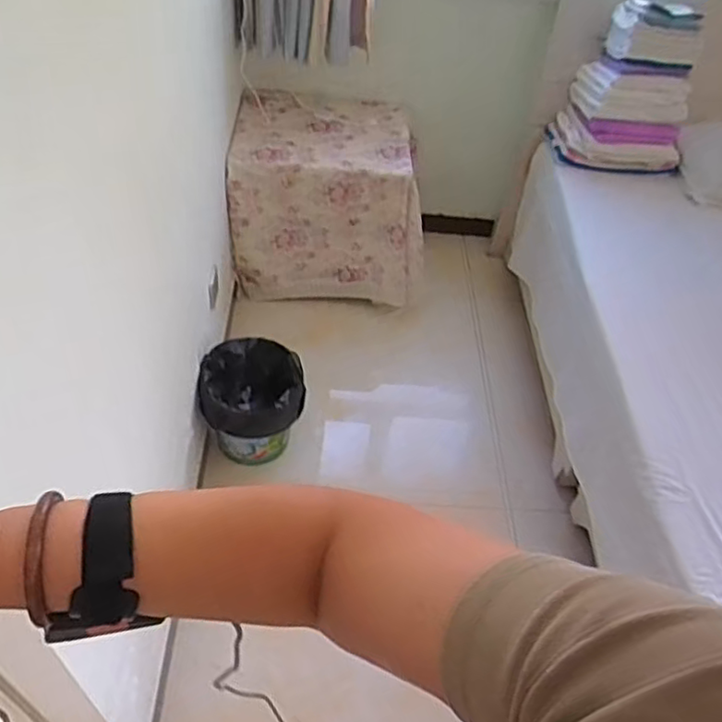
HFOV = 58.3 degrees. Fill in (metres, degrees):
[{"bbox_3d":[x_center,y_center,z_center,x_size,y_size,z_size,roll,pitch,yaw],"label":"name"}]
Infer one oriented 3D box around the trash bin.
[{"bbox_3d":[-0.276,0.117,1.661,0.250,0.257,0.237,7,47,0],"label":"trash bin"}]

